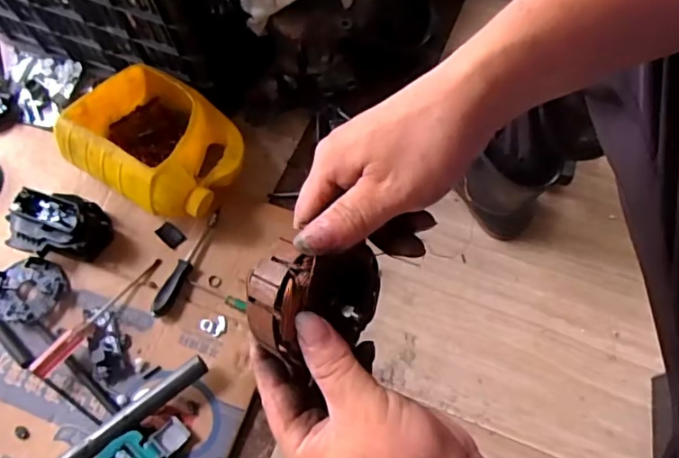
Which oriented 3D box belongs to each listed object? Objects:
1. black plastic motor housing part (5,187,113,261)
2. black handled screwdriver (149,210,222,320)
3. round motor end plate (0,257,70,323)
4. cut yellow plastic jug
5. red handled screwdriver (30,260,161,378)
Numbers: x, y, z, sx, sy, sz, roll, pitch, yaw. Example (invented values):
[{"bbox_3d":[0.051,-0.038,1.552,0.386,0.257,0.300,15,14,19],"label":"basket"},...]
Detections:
[{"bbox_3d":[-0.381,-0.006,0.731,0.119,0.067,0.081,6,67,6],"label":"black plastic motor housing part"},{"bbox_3d":[-0.207,0.043,0.730,0.022,0.025,0.163,17,68,10],"label":"black handled screwdriver"},{"bbox_3d":[-0.420,0.081,0.722,0.102,0.015,0.083,-19,67,-5],"label":"round motor end plate"},{"bbox_3d":[-0.252,-0.122,0.754,0.224,0.115,0.174,26,70,14],"label":"cut yellow plastic jug"},{"bbox_3d":[-0.311,0.108,0.694,0.021,0.026,0.195,36,73,17],"label":"red handled screwdriver"}]

